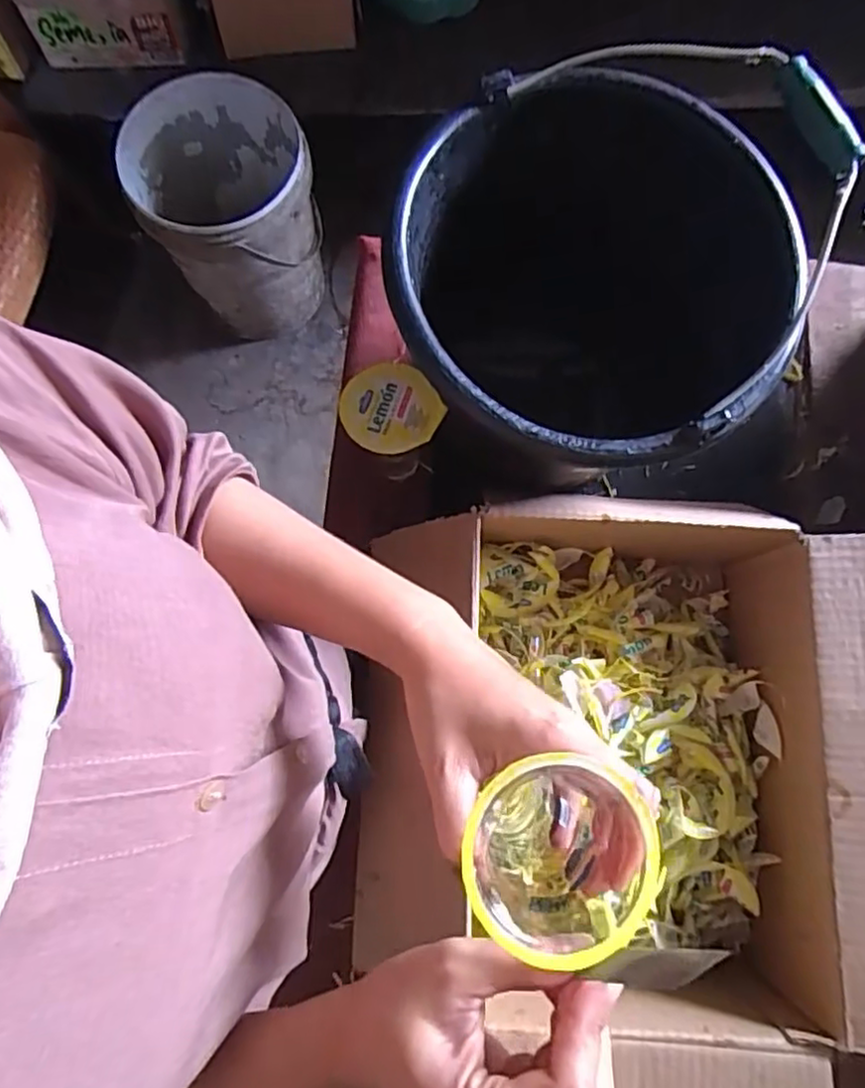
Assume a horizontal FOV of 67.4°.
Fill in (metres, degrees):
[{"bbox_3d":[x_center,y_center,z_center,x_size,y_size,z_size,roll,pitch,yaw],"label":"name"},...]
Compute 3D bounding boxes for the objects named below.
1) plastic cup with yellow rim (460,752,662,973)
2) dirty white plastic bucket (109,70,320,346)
[{"bbox_3d":[0.047,0.124,0.282,0.069,0.097,0.070,0,79,0],"label":"plastic cup with yellow rim"},{"bbox_3d":[-0.354,-0.591,1.193,0.286,0.341,0.293,0,79,0],"label":"dirty white plastic bucket"}]

